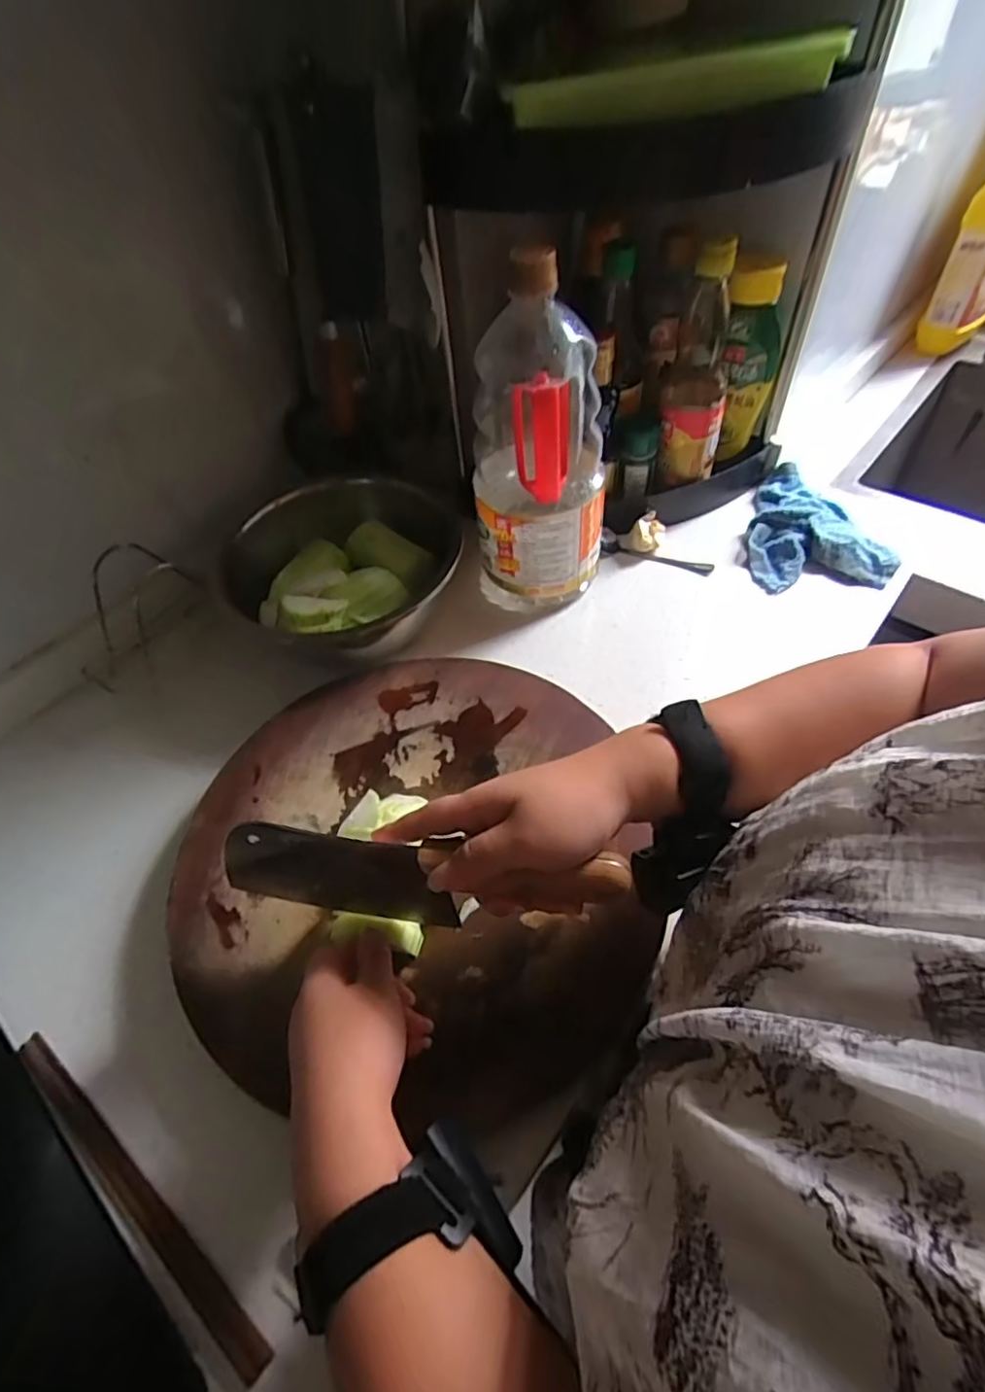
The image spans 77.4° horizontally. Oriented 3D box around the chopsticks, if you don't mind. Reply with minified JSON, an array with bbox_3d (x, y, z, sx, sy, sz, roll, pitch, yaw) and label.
[{"bbox_3d":[-0.213,0.290,0.361,0.239,0.010,0.020,29,61,25],"label":"chopsticks"}]

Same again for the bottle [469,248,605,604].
[{"bbox_3d":[0.042,-0.215,0.543,0.113,0.286,0.110,3,53,8],"label":"bottle"}]

